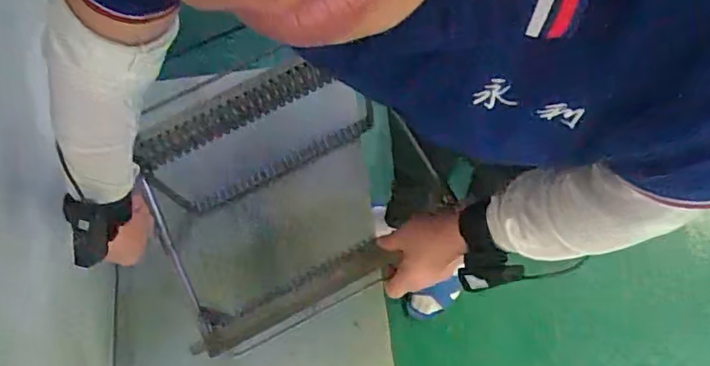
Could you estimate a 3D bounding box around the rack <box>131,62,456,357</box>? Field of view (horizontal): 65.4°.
[{"bbox_3d":[-0.090,0.042,0.872,0.363,0.248,0.323,-29,72,-7],"label":"rack"}]

